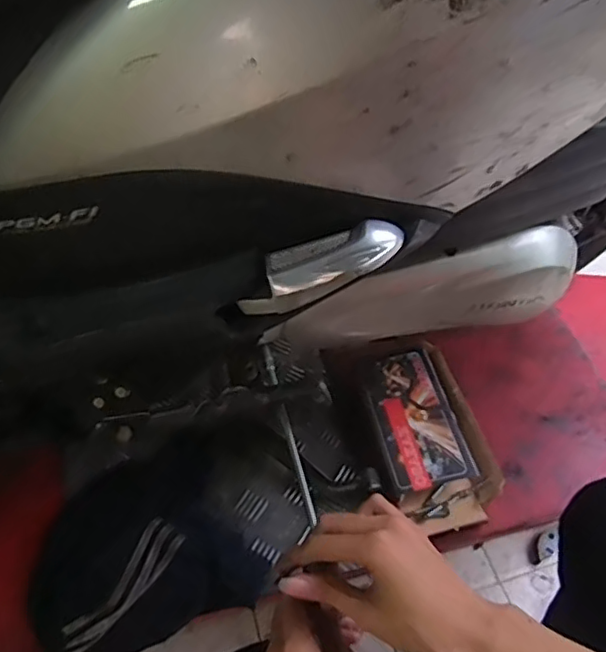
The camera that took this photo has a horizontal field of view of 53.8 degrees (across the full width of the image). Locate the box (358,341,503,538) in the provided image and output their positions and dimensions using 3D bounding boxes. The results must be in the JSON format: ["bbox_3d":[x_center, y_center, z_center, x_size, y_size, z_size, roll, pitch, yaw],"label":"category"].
[{"bbox_3d":[0.169,0.148,0.815,0.142,0.052,0.255,-16,52,-7],"label":"box"}]

